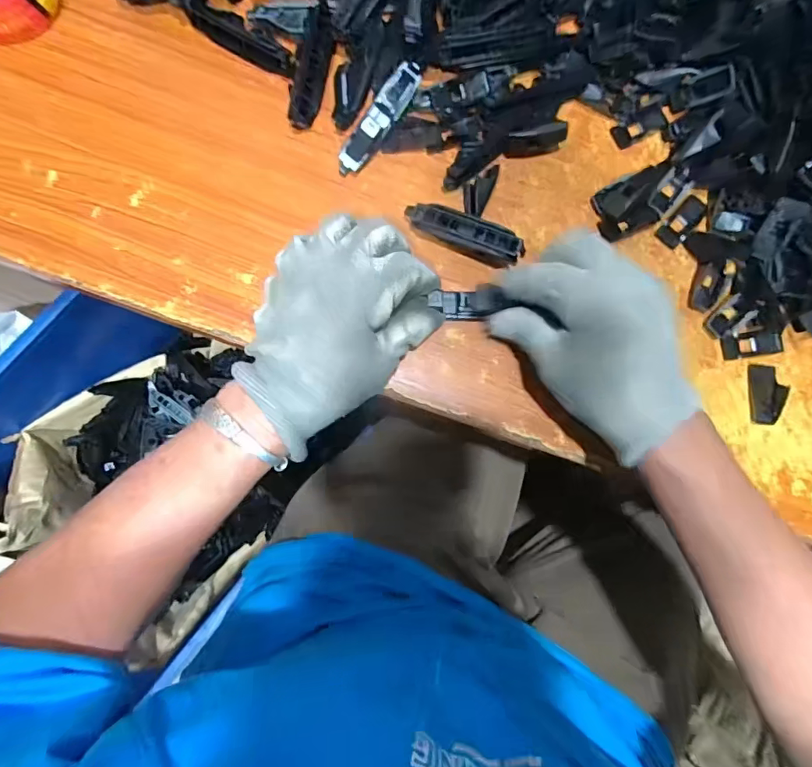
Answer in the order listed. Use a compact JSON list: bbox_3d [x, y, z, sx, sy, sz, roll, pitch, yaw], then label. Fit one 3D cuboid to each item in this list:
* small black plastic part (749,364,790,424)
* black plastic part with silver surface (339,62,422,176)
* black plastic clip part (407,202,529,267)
[{"bbox_3d":[0.250,0.008,0.331,0.022,0.010,0.040,5,83,-3],"label":"small black plastic part"},{"bbox_3d":[-0.017,-0.177,0.322,0.017,0.017,0.082,36,95,1],"label":"black plastic part with silver surface"},{"bbox_3d":[0.039,-0.101,0.323,0.079,0.021,0.023,26,82,-1],"label":"black plastic clip part"}]

